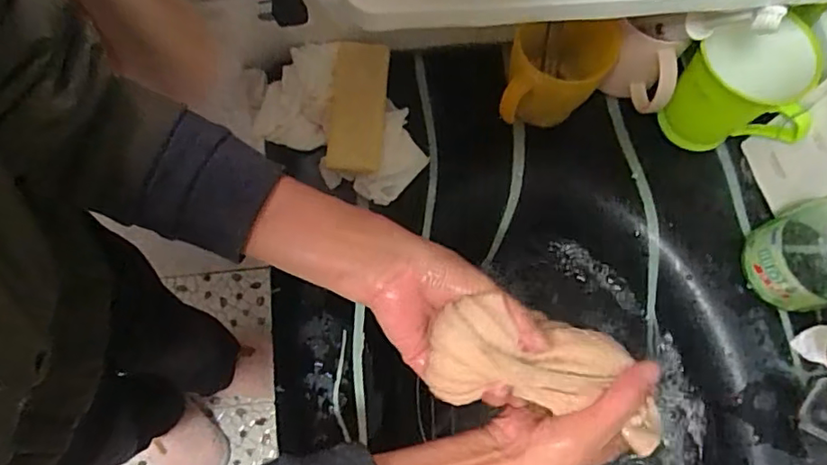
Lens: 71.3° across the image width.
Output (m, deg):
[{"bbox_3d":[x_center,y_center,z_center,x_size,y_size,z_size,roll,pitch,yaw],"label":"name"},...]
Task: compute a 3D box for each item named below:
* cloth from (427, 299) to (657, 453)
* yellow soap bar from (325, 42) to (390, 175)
[{"bbox_3d":[0.101,0.101,0.406,0.184,0.041,0.068,18,72,-13],"label":"cloth"},{"bbox_3d":[-0.053,-0.116,0.541,0.051,0.024,0.123,5,86,0],"label":"yellow soap bar"}]

